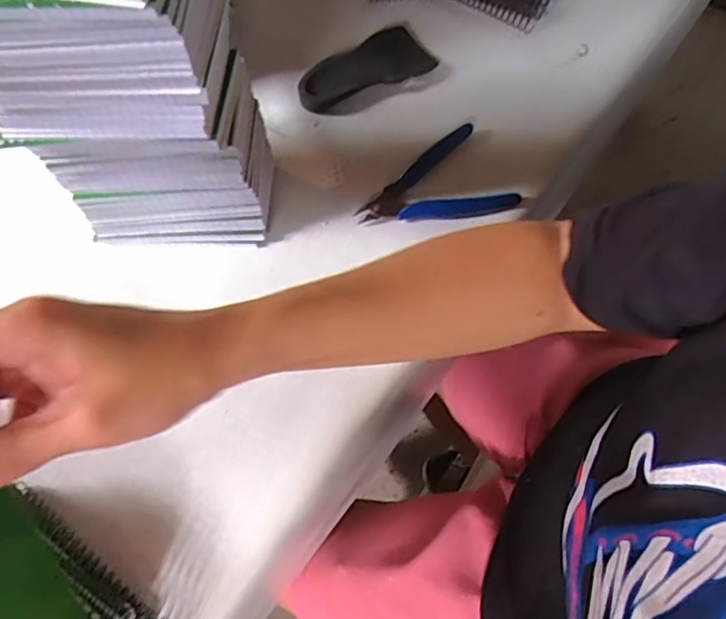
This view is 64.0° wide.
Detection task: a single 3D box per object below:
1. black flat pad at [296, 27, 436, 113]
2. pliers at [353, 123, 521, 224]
[{"bbox_3d":[0.000,-0.211,0.503,0.123,0.015,0.060,-23,67,-8],"label":"black flat pad"},{"bbox_3d":[0.052,-0.090,0.452,0.116,0.010,0.081,-27,67,-9],"label":"pliers"}]

